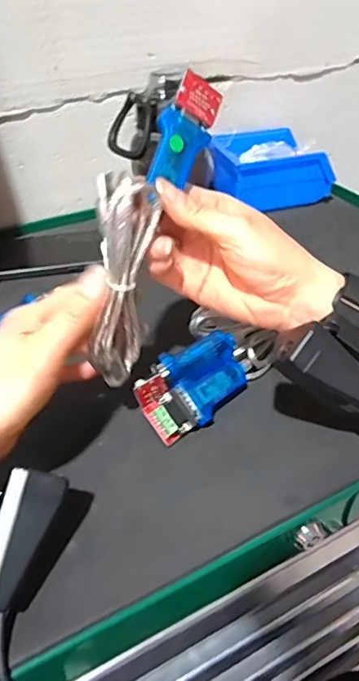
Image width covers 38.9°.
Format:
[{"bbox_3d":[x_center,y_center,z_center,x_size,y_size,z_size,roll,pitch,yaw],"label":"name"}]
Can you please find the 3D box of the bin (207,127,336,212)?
[{"bbox_3d":[0.113,-0.220,0.663,0.136,0.071,0.108,-14,41,-16],"label":"bin"}]

